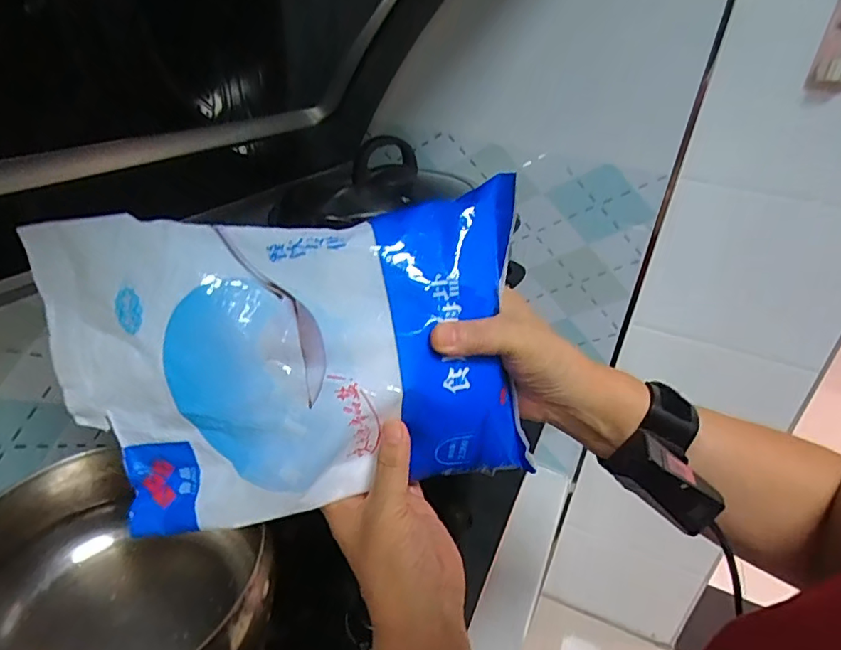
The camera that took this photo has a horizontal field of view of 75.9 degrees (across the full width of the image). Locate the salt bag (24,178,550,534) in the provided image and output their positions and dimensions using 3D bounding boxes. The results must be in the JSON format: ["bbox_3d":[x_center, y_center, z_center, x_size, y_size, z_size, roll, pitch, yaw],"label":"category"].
[{"bbox_3d":[-0.079,0.024,0.343,0.290,0.196,0.049,-6,8,-1],"label":"salt bag"}]

